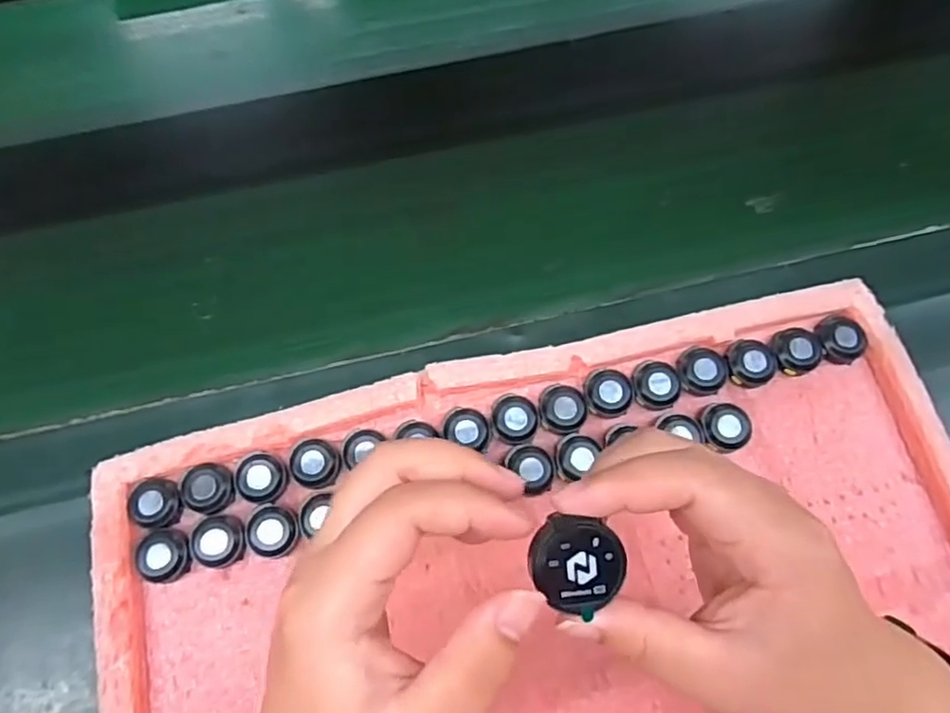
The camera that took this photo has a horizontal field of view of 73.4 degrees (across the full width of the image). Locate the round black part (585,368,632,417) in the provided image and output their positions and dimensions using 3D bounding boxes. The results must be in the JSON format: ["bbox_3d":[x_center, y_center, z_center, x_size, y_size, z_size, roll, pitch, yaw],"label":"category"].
[{"bbox_3d":[0.082,0.022,0.393,0.028,0.009,0.029,0,69,0],"label":"round black part"}]

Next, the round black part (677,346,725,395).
[{"bbox_3d":[0.141,0.009,0.401,0.029,0.017,0.029,0,69,0],"label":"round black part"}]

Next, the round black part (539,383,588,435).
[{"bbox_3d":[0.054,0.032,0.393,0.029,0.011,0.032,-17,70,-6],"label":"round black part"}]

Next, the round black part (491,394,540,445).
[{"bbox_3d":[0.025,0.037,0.389,0.028,0.013,0.032,-1,69,0],"label":"round black part"}]

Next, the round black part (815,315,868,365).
[{"bbox_3d":[0.234,-0.011,0.407,0.032,0.016,0.029,-34,72,-12],"label":"round black part"}]

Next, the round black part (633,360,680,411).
[{"bbox_3d":[0.112,0.018,0.396,0.027,0.012,0.031,6,69,3],"label":"round black part"}]

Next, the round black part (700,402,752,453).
[{"bbox_3d":[0.151,0.044,0.389,0.030,0.015,0.029,0,69,0],"label":"round black part"}]

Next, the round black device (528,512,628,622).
[{"bbox_3d":[0.031,0.063,0.200,0.028,0.010,0.028,0,89,-5],"label":"round black device"}]

